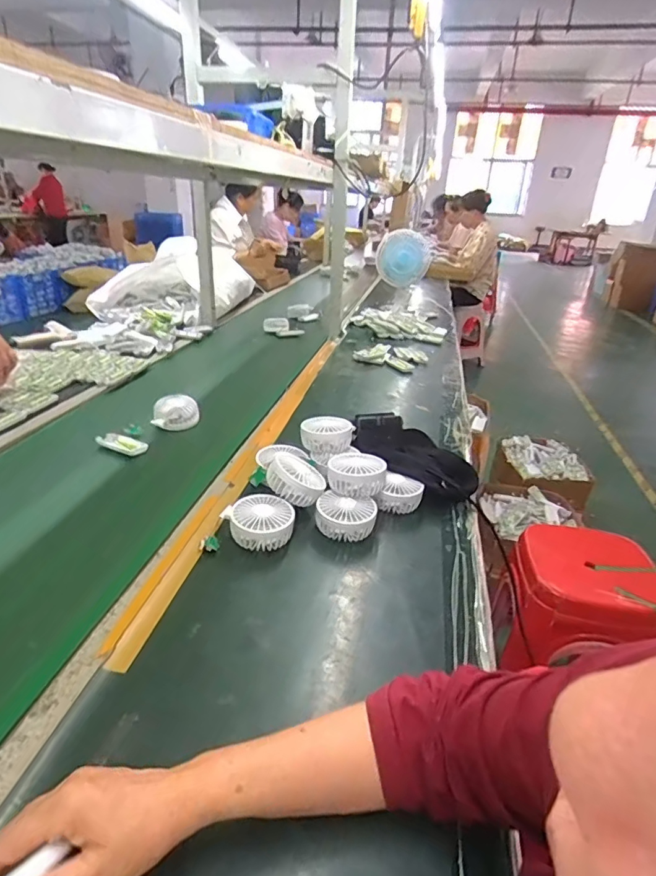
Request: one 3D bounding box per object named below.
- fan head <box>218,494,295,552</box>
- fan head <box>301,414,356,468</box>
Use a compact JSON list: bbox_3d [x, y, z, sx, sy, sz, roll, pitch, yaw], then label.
[{"bbox_3d":[-0.095,0.121,0.700,0.089,0.050,0.090,-11,31,-33],"label":"fan head"},{"bbox_3d":[-0.004,-0.003,0.860,0.078,0.054,0.083,2,26,-1],"label":"fan head"}]

